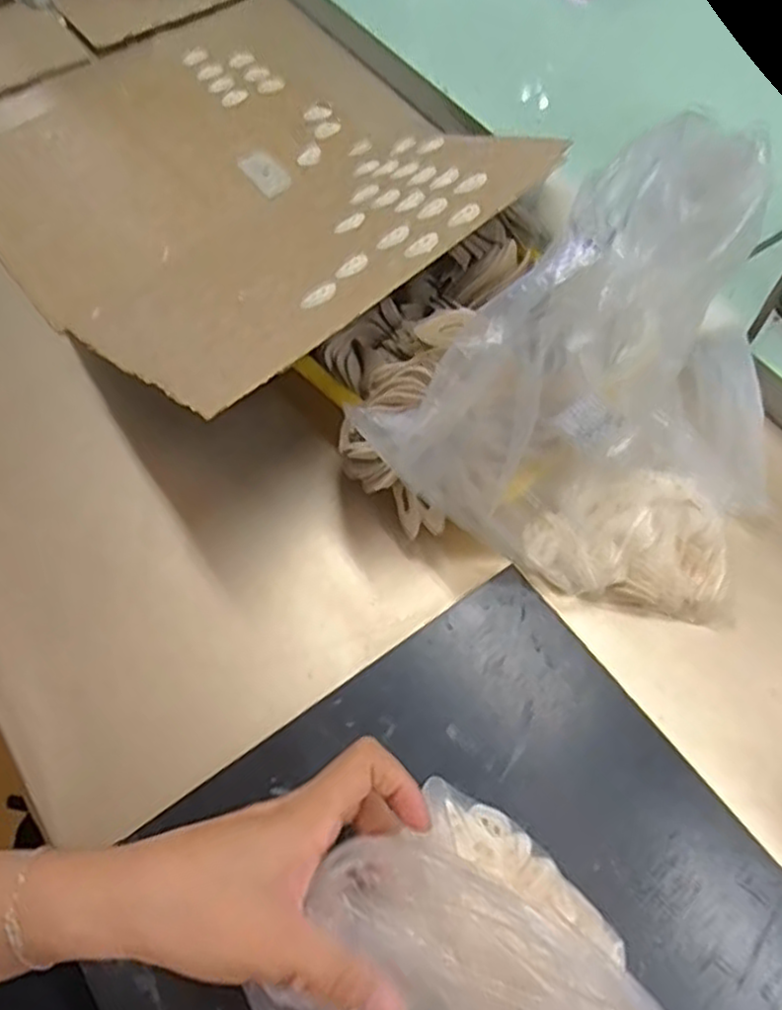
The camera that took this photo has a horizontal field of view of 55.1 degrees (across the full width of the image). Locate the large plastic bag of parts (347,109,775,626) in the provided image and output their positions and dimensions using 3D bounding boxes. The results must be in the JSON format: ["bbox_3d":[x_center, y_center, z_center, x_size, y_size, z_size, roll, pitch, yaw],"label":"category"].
[{"bbox_3d":[0.126,-0.076,0.422,0.229,0.204,0.191,17,64,9],"label":"large plastic bag of parts"}]

